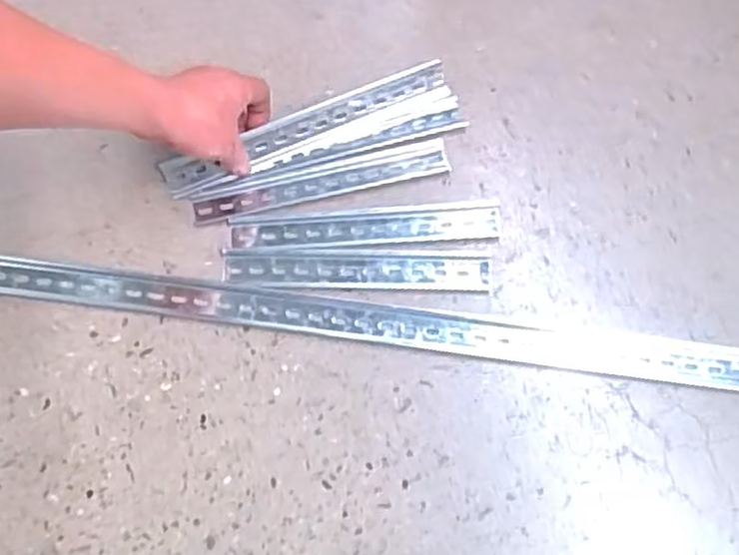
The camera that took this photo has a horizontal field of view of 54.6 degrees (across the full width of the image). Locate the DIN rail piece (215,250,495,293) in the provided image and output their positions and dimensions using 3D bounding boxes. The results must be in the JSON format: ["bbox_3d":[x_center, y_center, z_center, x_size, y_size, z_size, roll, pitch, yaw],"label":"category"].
[{"bbox_3d":[-0.011,-0.006,0.633,0.232,0.004,0.041,0,69,0],"label":"DIN rail piece"}]

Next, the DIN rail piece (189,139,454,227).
[{"bbox_3d":[-0.044,-0.087,0.664,0.236,0.005,0.034,-13,69,-5],"label":"DIN rail piece"}]

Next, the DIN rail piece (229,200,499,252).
[{"bbox_3d":[-0.004,-0.046,0.647,0.240,0.004,0.037,-4,69,-2],"label":"DIN rail piece"}]

